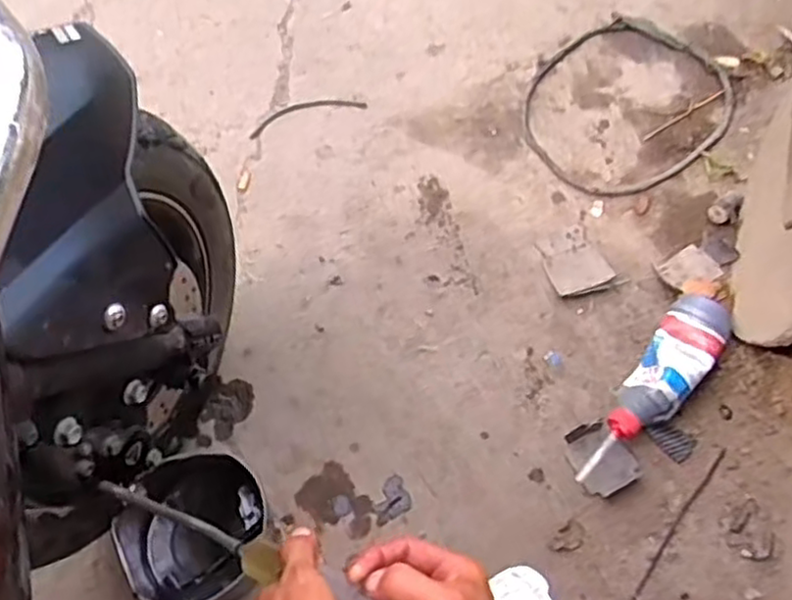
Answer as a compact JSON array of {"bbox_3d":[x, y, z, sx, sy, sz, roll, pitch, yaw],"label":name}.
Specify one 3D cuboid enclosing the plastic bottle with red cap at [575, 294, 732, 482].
[{"bbox_3d":[0.273,0.098,0.744,0.065,0.067,0.237,33,73,15],"label":"plastic bottle with red cap"}]

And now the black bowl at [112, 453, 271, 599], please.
[{"bbox_3d":[-0.203,0.223,0.692,0.137,0.070,0.134,-1,68,2],"label":"black bowl"}]

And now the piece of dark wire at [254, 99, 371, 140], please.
[{"bbox_3d":[-0.118,-0.248,0.930,0.154,0.004,0.034,-15,68,-3],"label":"piece of dark wire"}]

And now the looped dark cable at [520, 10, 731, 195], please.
[{"bbox_3d":[0.297,-0.254,0.915,0.273,0.012,0.231,-40,72,-13],"label":"looped dark cable"}]

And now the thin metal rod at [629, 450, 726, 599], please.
[{"bbox_3d":[0.256,0.267,0.704,0.013,0.014,0.284,36,74,15],"label":"thin metal rod"}]

